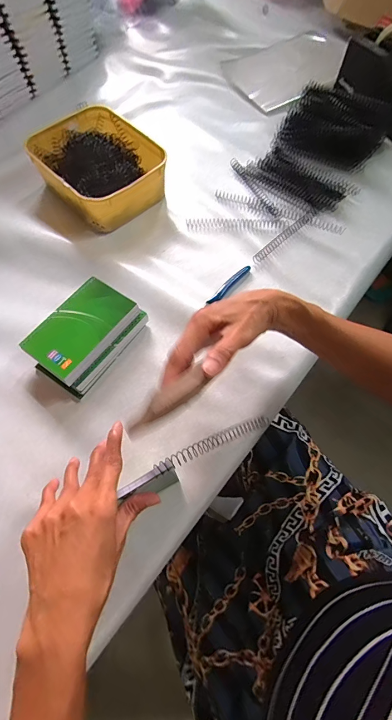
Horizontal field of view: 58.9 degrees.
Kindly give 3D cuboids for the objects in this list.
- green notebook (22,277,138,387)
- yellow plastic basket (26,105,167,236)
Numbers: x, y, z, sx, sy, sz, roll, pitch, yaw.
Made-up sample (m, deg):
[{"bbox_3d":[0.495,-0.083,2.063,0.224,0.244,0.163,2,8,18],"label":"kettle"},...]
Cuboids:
[{"bbox_3d":[-0.143,-0.042,0.435,0.085,0.013,0.128,36,69,15],"label":"green notebook"},{"bbox_3d":[-0.153,-0.306,0.555,0.166,0.069,0.210,-38,70,-15],"label":"yellow plastic basket"}]

